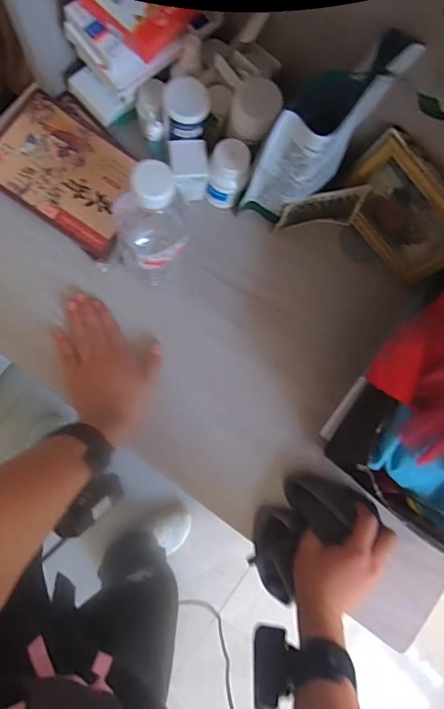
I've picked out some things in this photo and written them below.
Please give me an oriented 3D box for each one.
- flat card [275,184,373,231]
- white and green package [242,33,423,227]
[{"bbox_3d":[0.119,-0.175,0.541,0.112,0.063,0.014,-15,72,-14],"label":"flat card"},{"bbox_3d":[0.103,-0.216,0.453,0.060,0.184,0.137,42,81,-3],"label":"white and green package"}]

